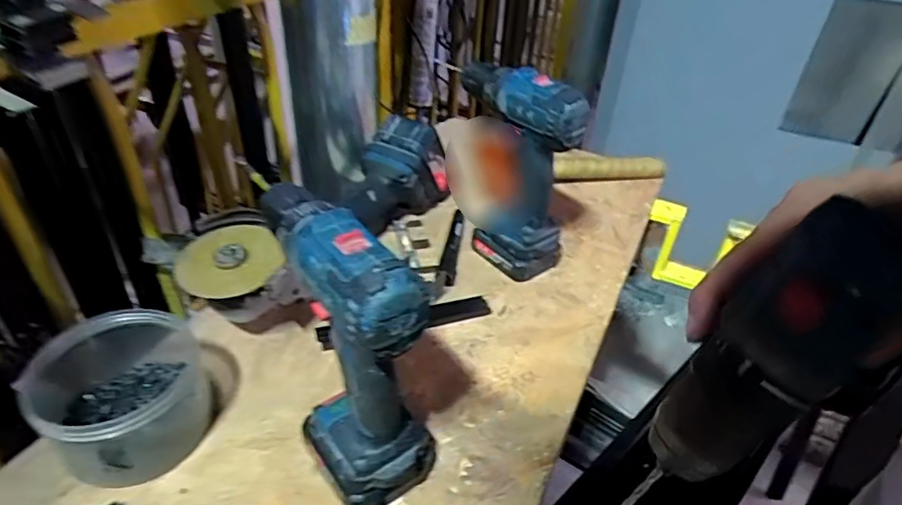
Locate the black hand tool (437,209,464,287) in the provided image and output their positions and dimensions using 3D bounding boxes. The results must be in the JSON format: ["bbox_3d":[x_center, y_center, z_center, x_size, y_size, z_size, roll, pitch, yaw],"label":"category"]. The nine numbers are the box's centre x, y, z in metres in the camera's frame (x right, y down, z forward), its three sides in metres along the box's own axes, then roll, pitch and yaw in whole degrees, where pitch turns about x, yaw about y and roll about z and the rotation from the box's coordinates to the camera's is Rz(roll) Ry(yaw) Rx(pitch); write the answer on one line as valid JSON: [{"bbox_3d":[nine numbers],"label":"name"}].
[{"bbox_3d":[0.002,-0.011,0.667,0.018,0.016,0.139,7,37,4],"label":"black hand tool"}]

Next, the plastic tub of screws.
[{"bbox_3d":[-0.261,0.106,0.449,0.109,0.072,0.138,-17,42,-25],"label":"plastic tub of screws"}]

